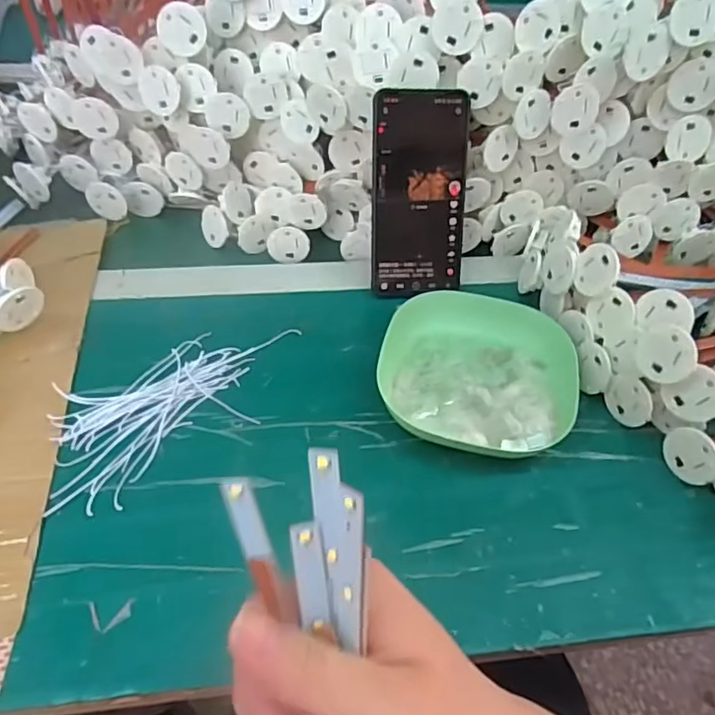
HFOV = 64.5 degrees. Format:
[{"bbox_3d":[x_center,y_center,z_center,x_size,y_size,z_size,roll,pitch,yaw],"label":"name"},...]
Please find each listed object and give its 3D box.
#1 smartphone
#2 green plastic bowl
[{"bbox_3d":[0.052,-0.135,0.475,0.079,0.163,0.010,-2,21,-6],"label":"smartphone"},{"bbox_3d":[0.092,0.005,0.435,0.140,0.033,0.143,2,49,-2],"label":"green plastic bowl"}]

